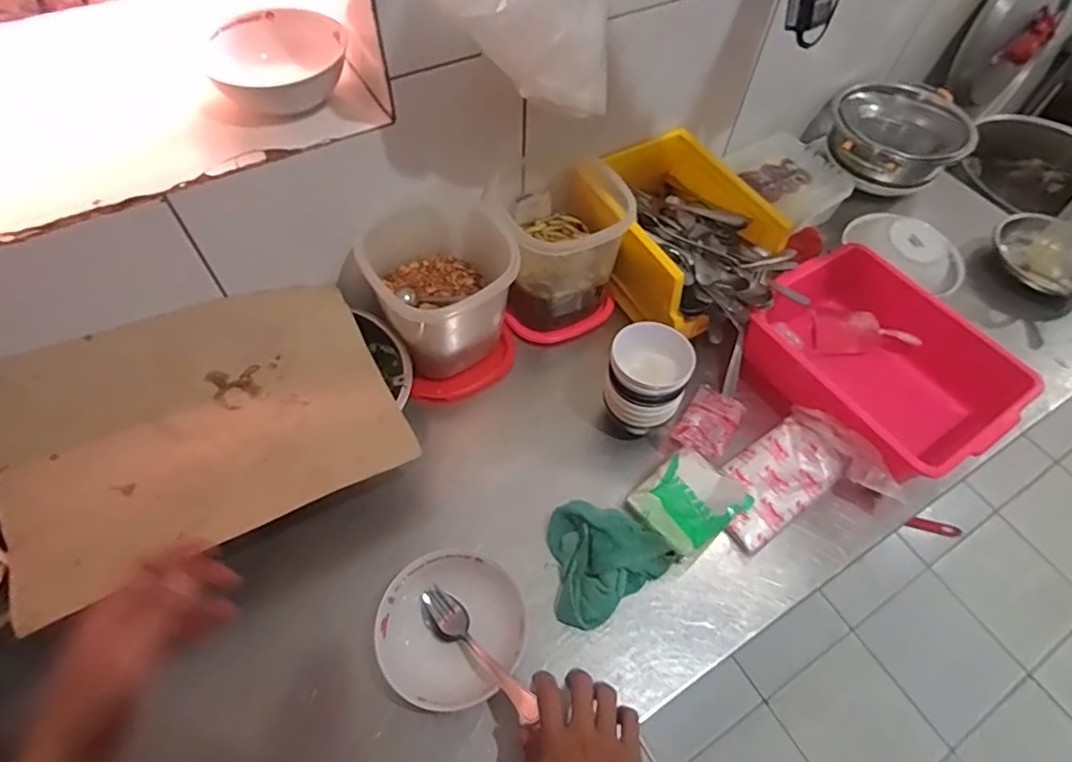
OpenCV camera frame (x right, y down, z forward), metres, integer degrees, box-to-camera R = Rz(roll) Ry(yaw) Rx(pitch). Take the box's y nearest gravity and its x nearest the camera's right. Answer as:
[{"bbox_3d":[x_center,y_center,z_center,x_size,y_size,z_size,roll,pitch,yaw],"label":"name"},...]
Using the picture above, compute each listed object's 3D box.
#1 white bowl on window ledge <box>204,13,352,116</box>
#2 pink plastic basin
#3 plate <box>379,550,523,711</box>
[{"bbox_3d":[-0.277,-0.344,0.624,0.143,0.046,0.128,-13,59,-11],"label":"white bowl on window ledge"},{"bbox_3d":[0.446,-0.022,0.768,0.244,0.125,0.297,-27,63,-19],"label":"pink plastic basin"},{"bbox_3d":[-0.087,0.255,0.599,0.141,0.054,0.144,1,57,-2],"label":"plate"}]

